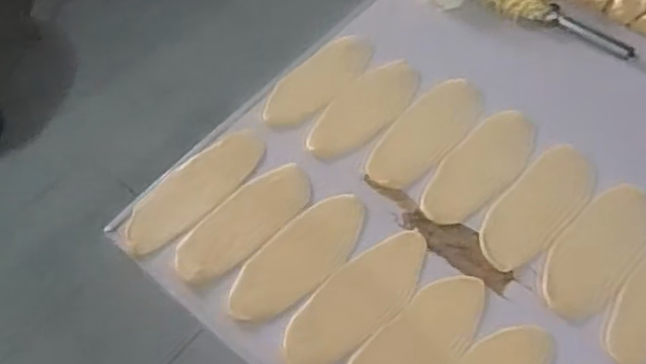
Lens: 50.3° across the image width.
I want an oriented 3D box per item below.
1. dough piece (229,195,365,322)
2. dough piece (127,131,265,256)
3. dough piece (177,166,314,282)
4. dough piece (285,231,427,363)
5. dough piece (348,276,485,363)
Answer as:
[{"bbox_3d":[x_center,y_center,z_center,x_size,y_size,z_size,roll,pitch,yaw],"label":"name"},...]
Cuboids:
[{"bbox_3d":[-0.025,0.079,0.755,0.185,0.013,0.080,-41,63,-19],"label":"dough piece"},{"bbox_3d":[-0.154,0.005,0.832,0.071,0.014,0.205,37,68,25],"label":"dough piece"},{"bbox_3d":[-0.090,0.046,0.798,0.075,0.013,0.183,37,67,24],"label":"dough piece"},{"bbox_3d":[0.040,0.122,0.727,0.190,0.011,0.076,-39,62,-18],"label":"dough piece"},{"bbox_3d":[0.094,0.165,0.687,0.183,0.011,0.075,-39,62,-18],"label":"dough piece"}]

